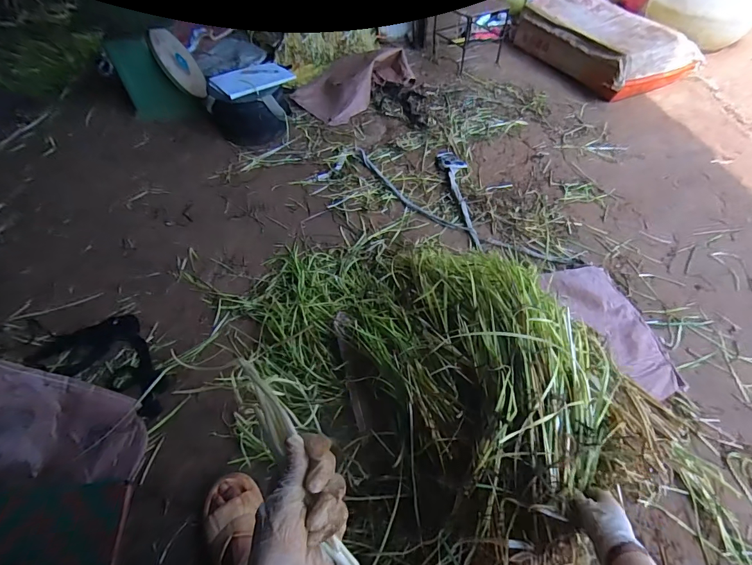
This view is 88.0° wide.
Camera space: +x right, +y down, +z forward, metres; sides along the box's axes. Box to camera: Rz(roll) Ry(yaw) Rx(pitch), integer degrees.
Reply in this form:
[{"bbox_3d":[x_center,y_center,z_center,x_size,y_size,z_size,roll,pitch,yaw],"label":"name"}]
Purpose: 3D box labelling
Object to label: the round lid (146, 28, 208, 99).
[{"bbox_3d":[-0.751,-0.840,1.497,0.022,0.256,0.212,-21,35,25],"label":"round lid"}]

